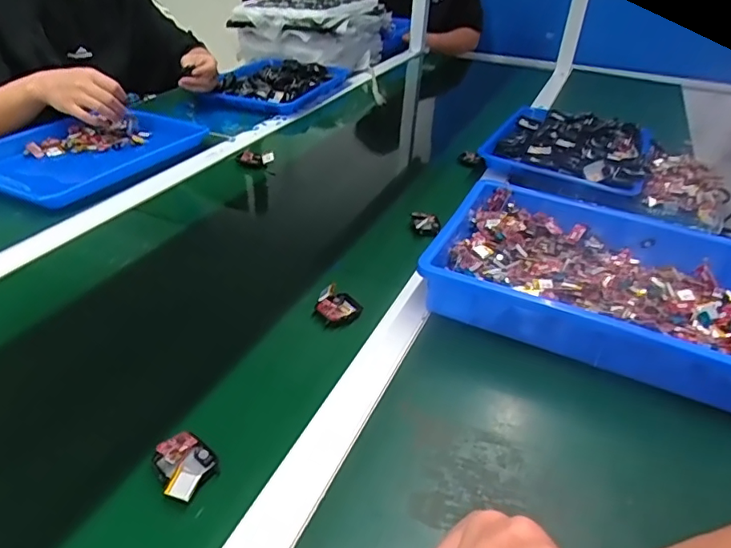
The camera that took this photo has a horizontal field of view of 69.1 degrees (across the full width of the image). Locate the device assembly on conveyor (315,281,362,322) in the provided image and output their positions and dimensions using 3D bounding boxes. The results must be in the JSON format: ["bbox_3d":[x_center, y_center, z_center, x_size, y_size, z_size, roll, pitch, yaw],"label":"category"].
[{"bbox_3d":[-0.030,0.033,0.564,0.049,0.019,0.042,17,36,20],"label":"device assembly on conveyor"}]

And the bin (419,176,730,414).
[{"bbox_3d":[0.269,0.009,0.581,0.383,0.063,0.247,16,36,20],"label":"bin"}]

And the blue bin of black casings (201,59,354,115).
[{"bbox_3d":[-0.201,-0.424,1.187,0.226,0.060,0.330,13,35,15],"label":"blue bin of black casings"}]

